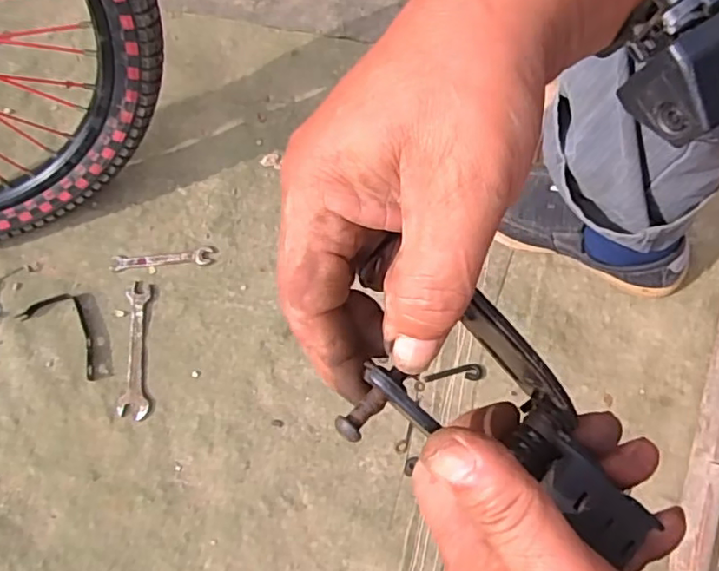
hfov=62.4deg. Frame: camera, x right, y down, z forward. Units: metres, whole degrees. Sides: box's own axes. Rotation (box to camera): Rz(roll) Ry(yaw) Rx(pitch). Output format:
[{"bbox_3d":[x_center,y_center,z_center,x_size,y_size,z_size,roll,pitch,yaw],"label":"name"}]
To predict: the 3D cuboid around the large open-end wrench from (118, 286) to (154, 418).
[{"bbox_3d":[-0.248,0.071,0.659,0.031,0.004,0.150,-2,73,-1],"label":"large open-end wrench"}]

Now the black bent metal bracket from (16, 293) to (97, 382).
[{"bbox_3d":[-0.321,0.049,0.664,0.112,0.013,0.056,37,78,12],"label":"black bent metal bracket"}]

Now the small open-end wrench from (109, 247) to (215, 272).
[{"bbox_3d":[-0.230,-0.031,0.693,0.116,0.006,0.021,-5,73,-2],"label":"small open-end wrench"}]

